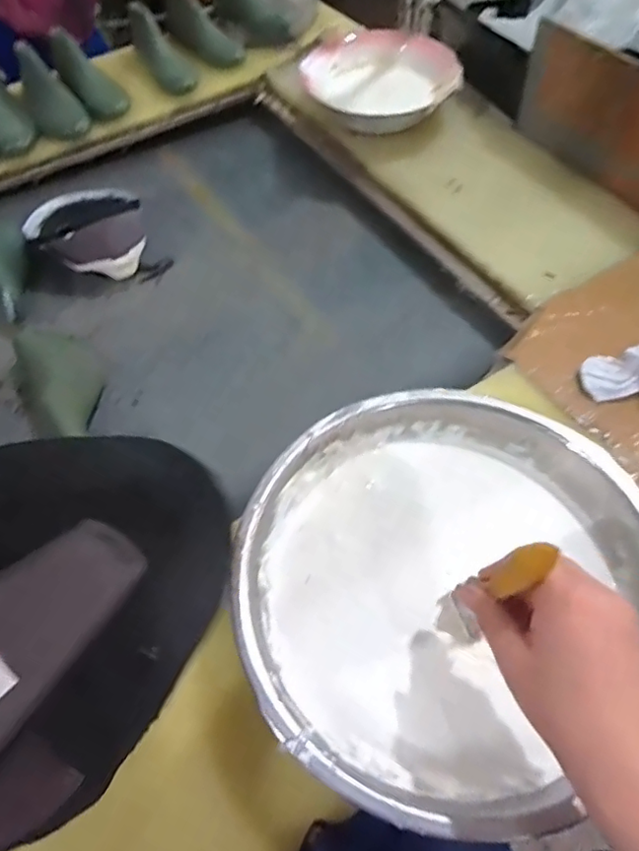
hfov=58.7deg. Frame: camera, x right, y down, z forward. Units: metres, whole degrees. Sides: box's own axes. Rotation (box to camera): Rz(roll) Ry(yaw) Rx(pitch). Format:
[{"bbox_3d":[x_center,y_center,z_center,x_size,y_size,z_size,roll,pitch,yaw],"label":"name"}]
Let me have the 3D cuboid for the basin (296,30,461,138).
[{"bbox_3d":[0.124,-0.586,0.959,0.238,0.079,0.249,-1,57,2],"label":"basin"}]

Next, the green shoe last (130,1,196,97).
[{"bbox_3d":[-0.287,-0.678,1.020,0.069,0.082,0.178,-29,61,-15],"label":"green shoe last"}]

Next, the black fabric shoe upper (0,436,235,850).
[{"bbox_3d":[-0.141,0.085,0.278,0.154,0.089,0.229,22,61,15],"label":"black fabric shoe upper"}]

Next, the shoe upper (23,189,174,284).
[{"bbox_3d":[-0.350,-0.305,0.848,0.158,0.094,0.229,-28,61,-15],"label":"shoe upper"}]

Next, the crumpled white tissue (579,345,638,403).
[{"bbox_3d":[0.344,-0.061,0.625,0.097,0.050,0.053,1,58,3],"label":"crumpled white tissue"}]

